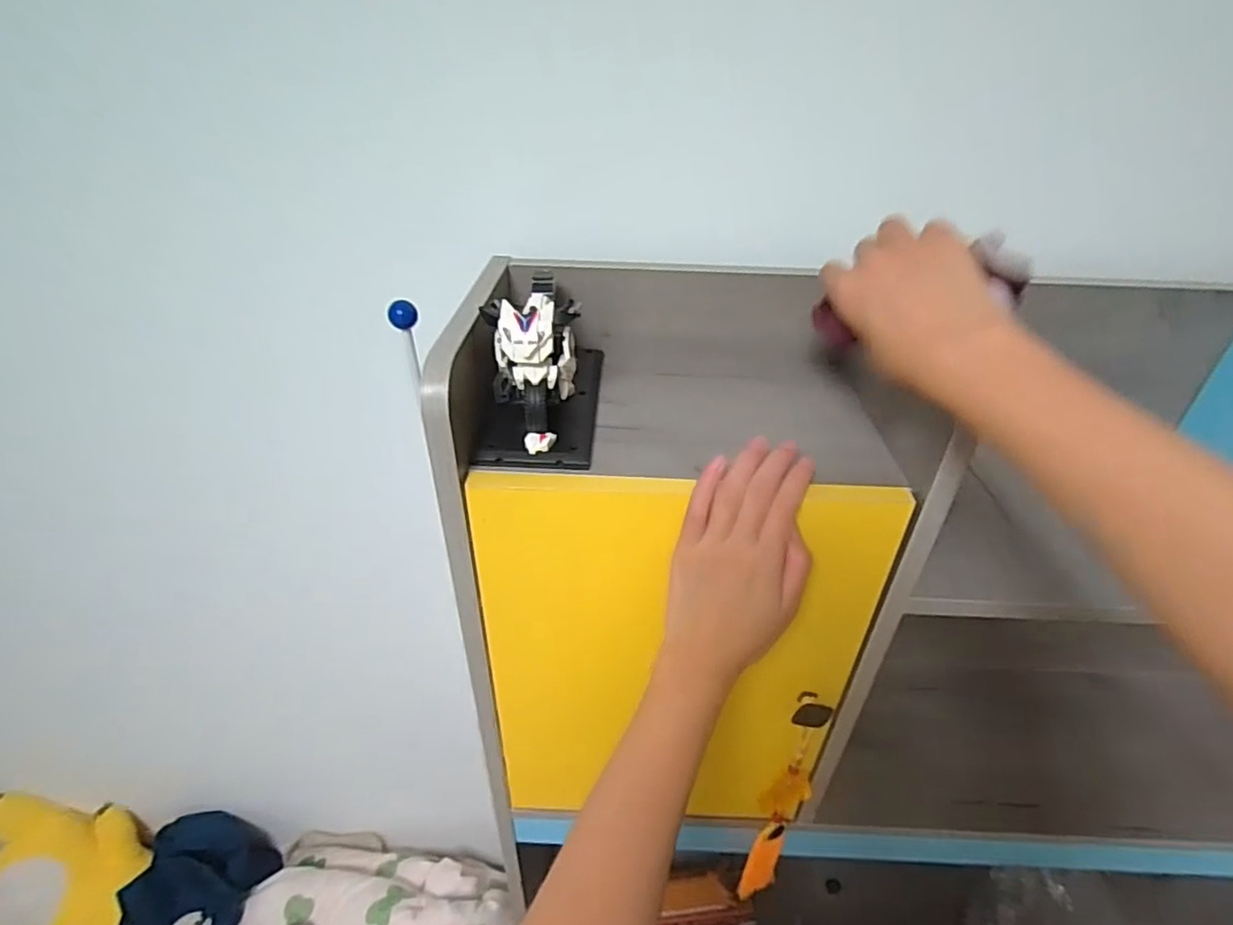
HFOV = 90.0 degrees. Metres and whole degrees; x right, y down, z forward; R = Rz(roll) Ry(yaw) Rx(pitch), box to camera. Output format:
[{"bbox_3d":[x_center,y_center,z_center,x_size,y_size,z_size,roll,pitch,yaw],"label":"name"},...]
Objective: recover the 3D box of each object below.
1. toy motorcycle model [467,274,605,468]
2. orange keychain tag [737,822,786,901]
[{"bbox_3d":[-0.052,-0.083,0.455,0.079,0.095,0.175,3,35,1],"label":"toy motorcycle model"},{"bbox_3d":[0.153,0.409,0.634,0.040,0.131,0.015,-9,36,-16],"label":"orange keychain tag"}]

